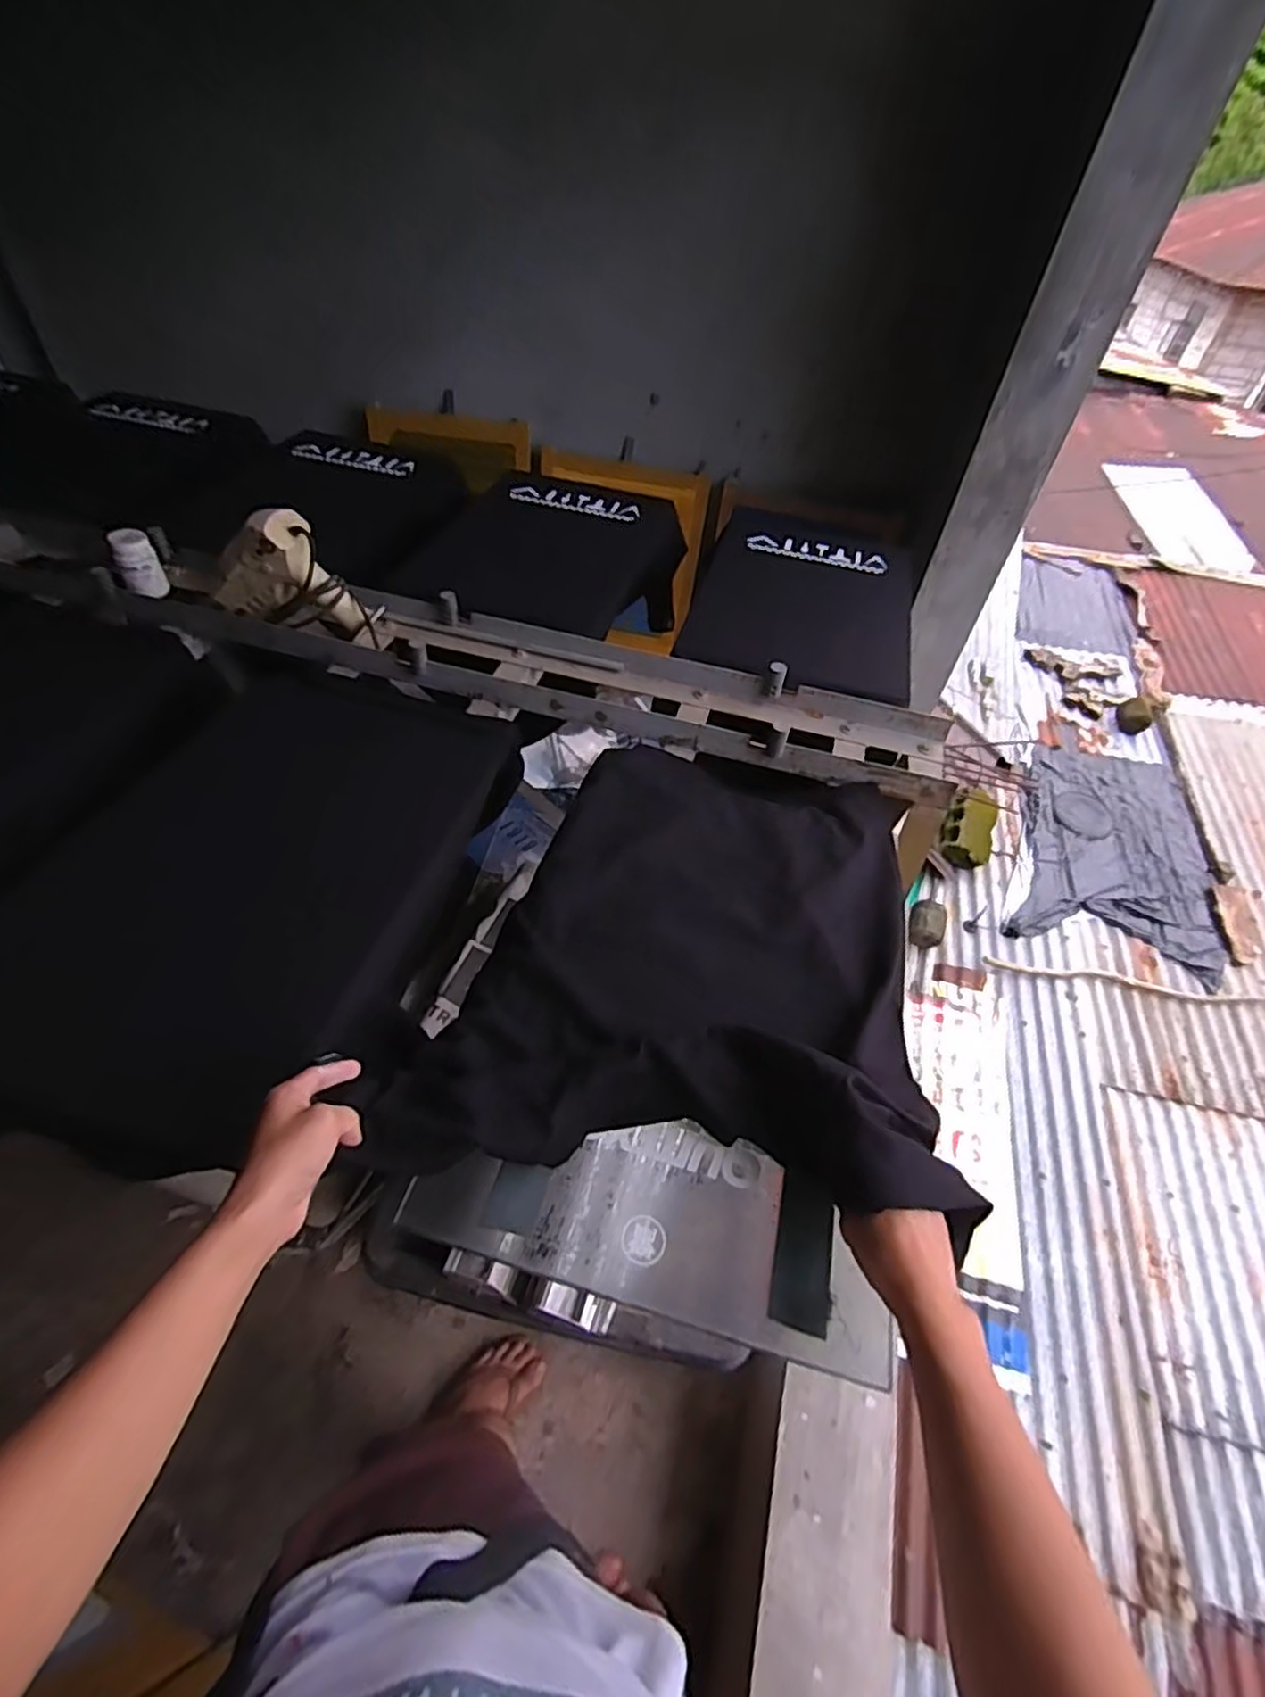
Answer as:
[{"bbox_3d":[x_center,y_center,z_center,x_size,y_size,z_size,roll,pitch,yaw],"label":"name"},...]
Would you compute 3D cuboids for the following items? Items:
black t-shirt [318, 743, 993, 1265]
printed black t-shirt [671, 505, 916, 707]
[{"bbox_3d":[0.075,0.065,0.761,0.465,0.105,0.607,10,45,5],"label":"black t-shirt"},{"bbox_3d":[0.343,-0.504,1.351,0.416,0.028,0.726,15,49,8],"label":"printed black t-shirt"}]

